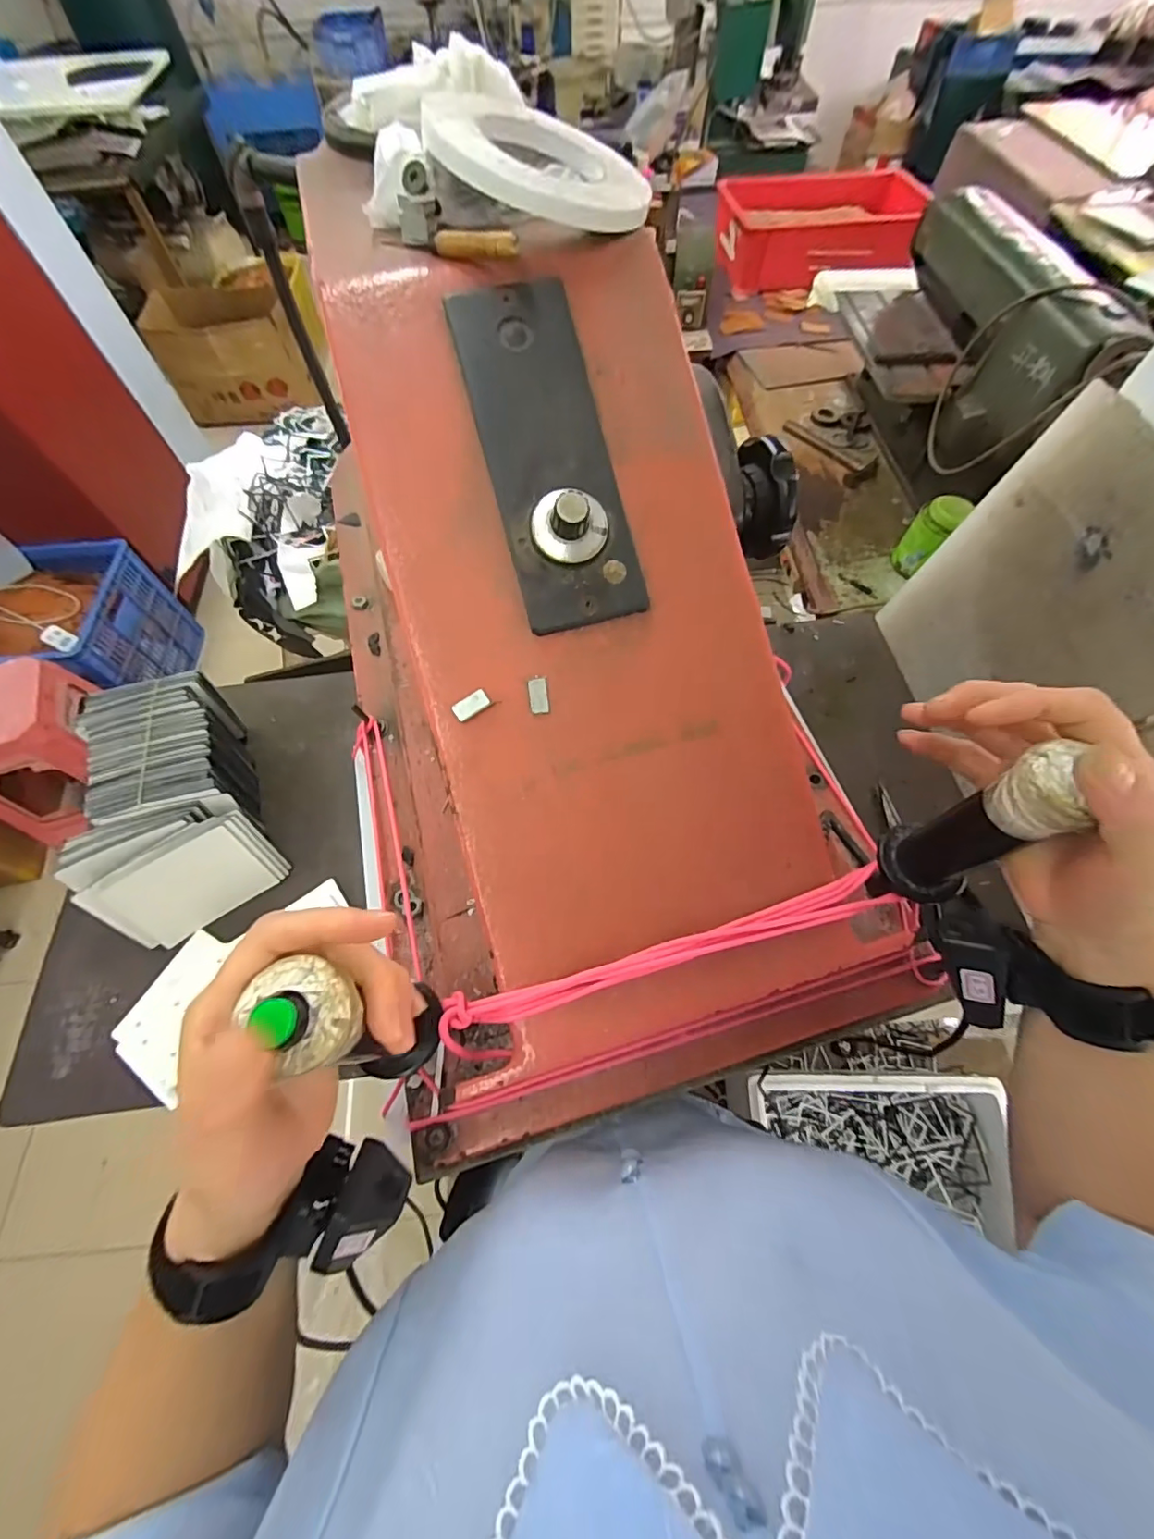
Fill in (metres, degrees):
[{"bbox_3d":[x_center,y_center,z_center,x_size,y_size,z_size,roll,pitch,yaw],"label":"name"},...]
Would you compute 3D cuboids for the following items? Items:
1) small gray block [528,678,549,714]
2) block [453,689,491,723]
[{"bbox_3d":[-0.021,-0.042,0.298,0.010,0.004,0.019,-7,88,-9],"label":"small gray block"},{"bbox_3d":[-0.058,-0.036,0.291,0.021,0.004,0.010,-33,102,-14],"label":"block"}]

